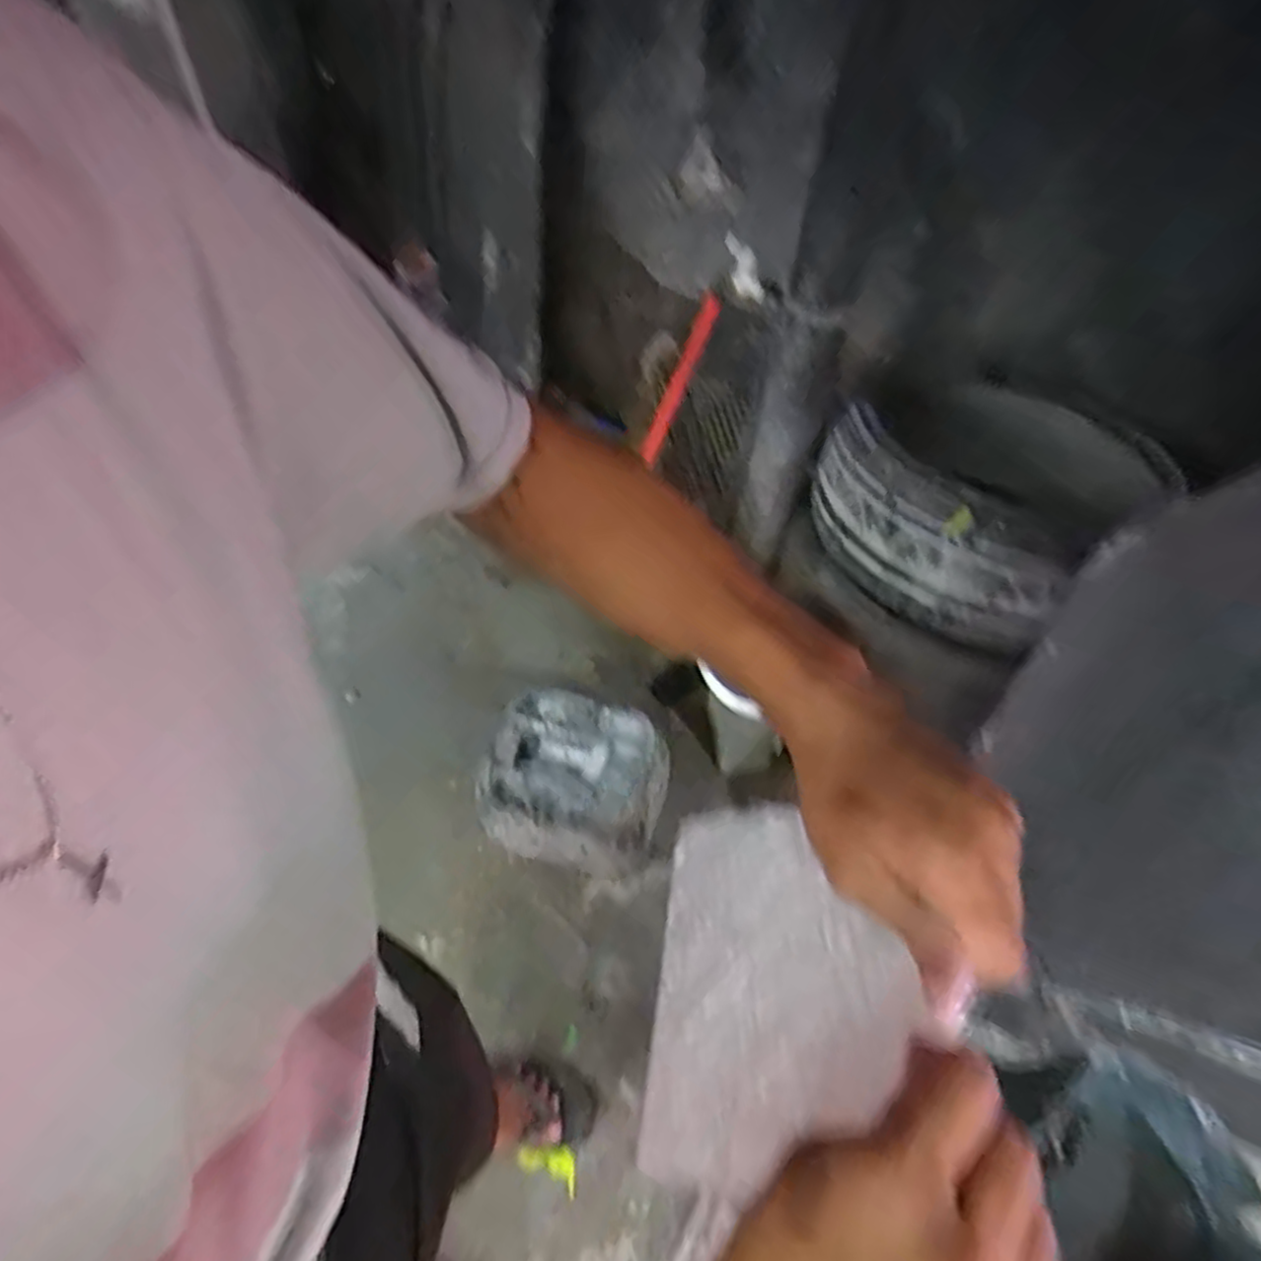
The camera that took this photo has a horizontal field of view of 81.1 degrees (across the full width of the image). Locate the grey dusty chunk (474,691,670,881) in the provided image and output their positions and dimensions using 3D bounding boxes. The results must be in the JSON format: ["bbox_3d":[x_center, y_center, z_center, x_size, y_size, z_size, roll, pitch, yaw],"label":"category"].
[{"bbox_3d":[-0.100,0.280,1.345,0.316,0.198,0.257,13,55,7],"label":"grey dusty chunk"}]

